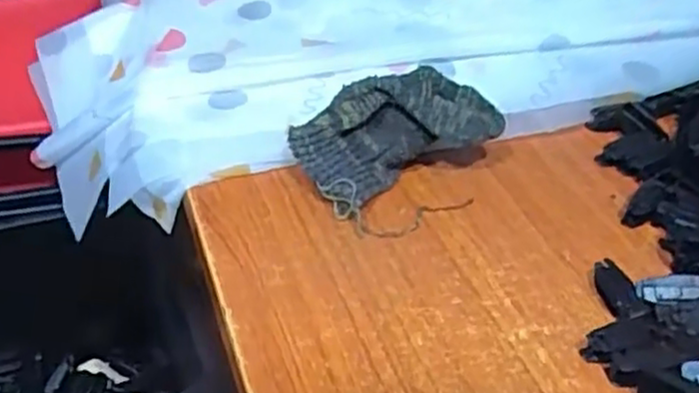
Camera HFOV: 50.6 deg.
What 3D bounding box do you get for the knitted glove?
[{"bbox_3d":[0.037,-0.046,0.537,0.146,0.073,0.066,-19,46,-25],"label":"knitted glove"}]

